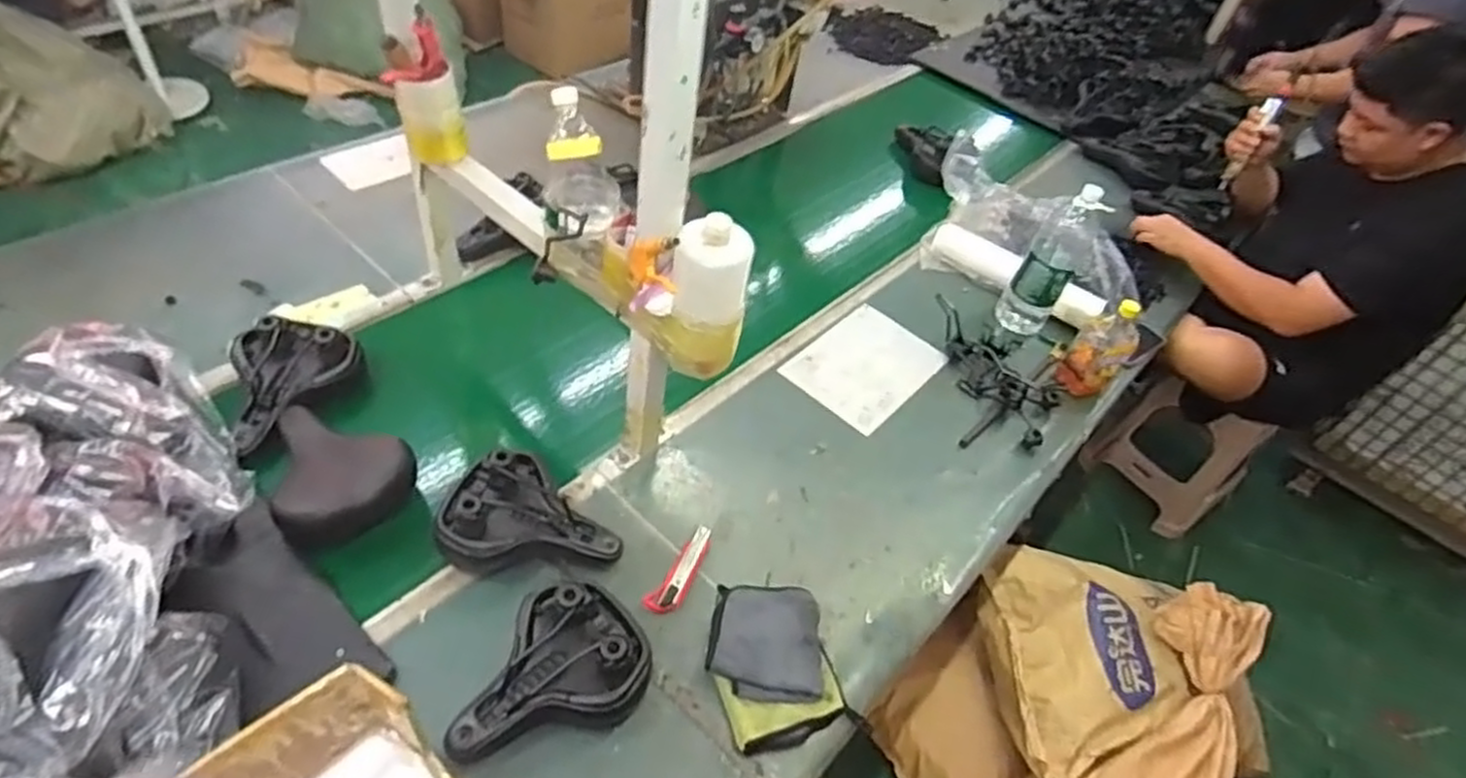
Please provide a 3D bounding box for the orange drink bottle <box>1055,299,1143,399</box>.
[{"bbox_3d":[0.702,-0.083,1.444,0.078,0.204,0.092,-6,44,-38],"label":"orange drink bottle"}]

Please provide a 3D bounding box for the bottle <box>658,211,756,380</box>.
[{"bbox_3d":[-0.034,-0.113,0.973,0.099,0.214,0.073,19,47,6],"label":"bottle"}]

